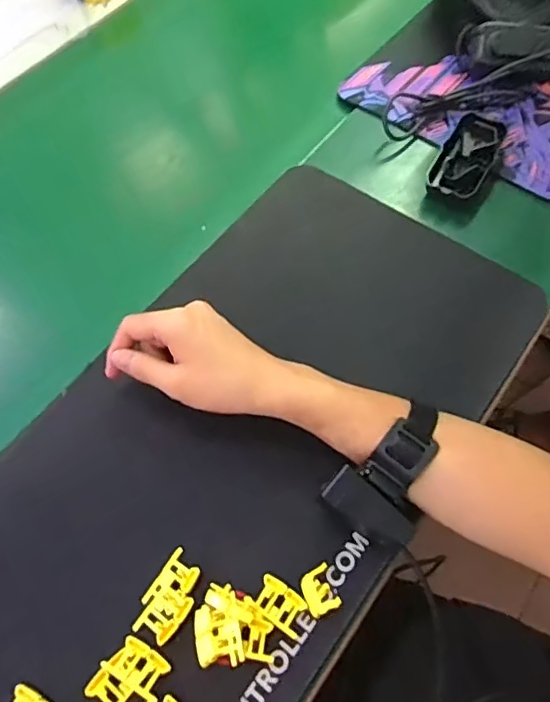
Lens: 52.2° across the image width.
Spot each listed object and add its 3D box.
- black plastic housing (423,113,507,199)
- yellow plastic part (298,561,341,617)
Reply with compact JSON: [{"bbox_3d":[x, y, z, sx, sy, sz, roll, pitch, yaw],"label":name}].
[{"bbox_3d":[0.201,-0.199,0.589,0.057,0.035,0.113,28,65,18],"label":"black plastic housing"},{"bbox_3d":[0.033,0.173,0.406,0.023,0.010,0.031,-25,69,6],"label":"yellow plastic part"}]

